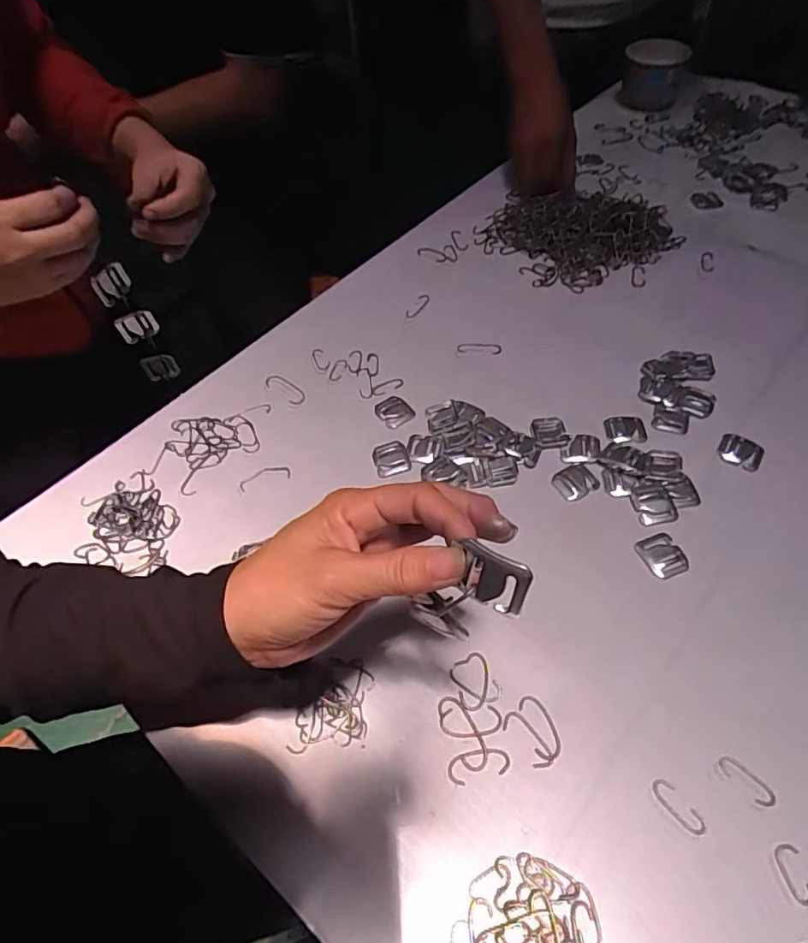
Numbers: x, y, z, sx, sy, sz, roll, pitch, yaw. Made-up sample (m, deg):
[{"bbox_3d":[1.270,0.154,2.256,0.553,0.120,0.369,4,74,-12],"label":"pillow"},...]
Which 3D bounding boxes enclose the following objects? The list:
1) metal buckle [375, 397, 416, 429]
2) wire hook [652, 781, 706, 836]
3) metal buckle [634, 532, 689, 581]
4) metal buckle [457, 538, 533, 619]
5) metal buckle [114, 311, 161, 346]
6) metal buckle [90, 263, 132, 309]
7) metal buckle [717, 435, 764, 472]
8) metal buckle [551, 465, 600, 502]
[{"bbox_3d":[-0.010,-0.058,0.537,0.029,0.004,0.037,-30,58,-16],"label":"metal buckle"},{"bbox_3d":[0.167,0.204,0.339,0.013,0.004,0.034,-33,59,-18],"label":"wire hook"},{"bbox_3d":[0.203,0.067,0.437,0.030,0.004,0.035,-21,56,-10],"label":"metal buckle"},{"bbox_3d":[0.036,0.042,0.220,0.026,0.032,0.008,22,38,19],"label":"metal buckle"},{"bbox_3d":[-0.259,-0.141,0.543,0.036,0.032,0.008,-28,57,-15],"label":"metal buckle"},{"bbox_3d":[-0.264,-0.168,0.504,0.032,0.037,0.007,-28,57,-15],"label":"metal buckle"},{"bbox_3d":[0.295,-0.018,0.488,0.034,0.004,0.031,24,60,20],"label":"metal buckle"},{"bbox_3d":[0.148,0.009,0.482,0.036,0.004,0.029,-27,57,-14],"label":"metal buckle"}]

